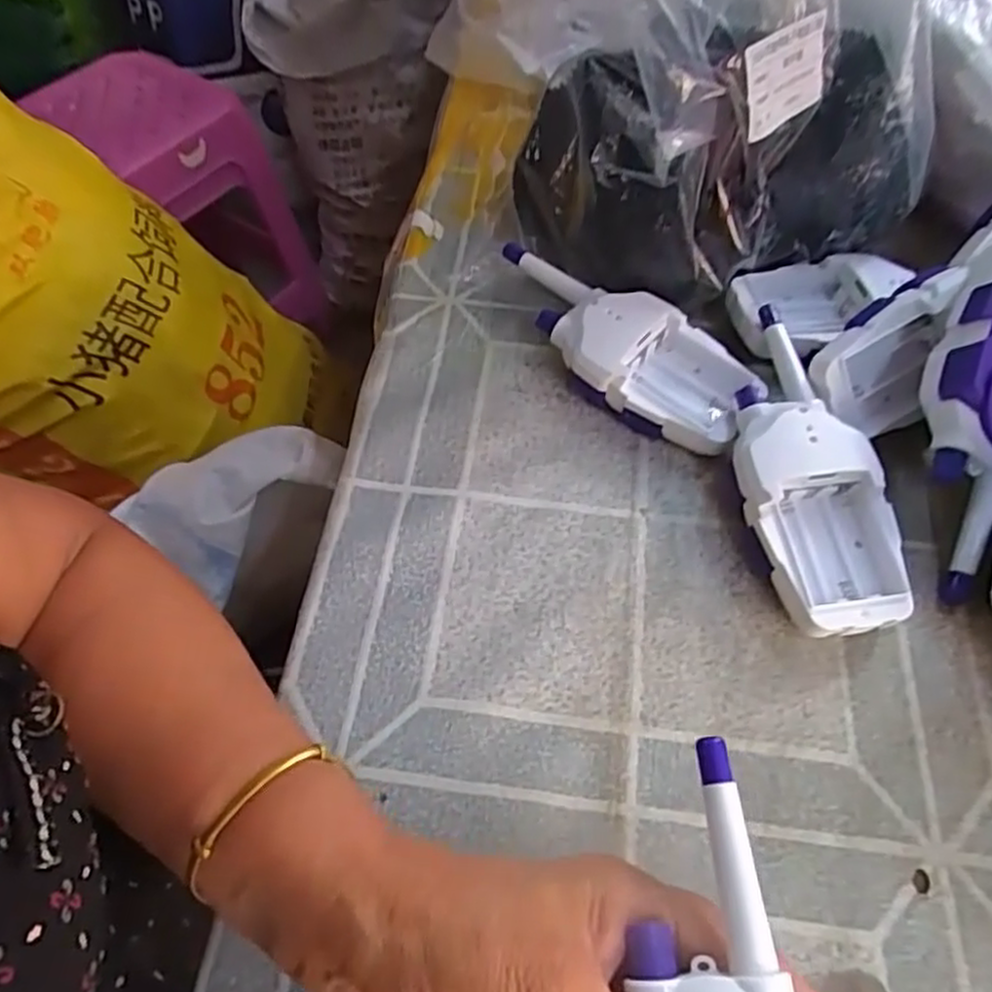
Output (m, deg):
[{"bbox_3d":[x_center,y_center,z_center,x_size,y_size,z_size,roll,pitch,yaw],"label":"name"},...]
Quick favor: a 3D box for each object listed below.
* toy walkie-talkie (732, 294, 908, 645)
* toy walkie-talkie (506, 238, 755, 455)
[{"bbox_3d":[0.139,-0.014,0.339,0.060,0.033,0.154,-6,69,-3],"label":"toy walkie-talkie"},{"bbox_3d":[0.062,-0.080,0.400,0.160,0.042,0.058,32,61,21],"label":"toy walkie-talkie"}]

